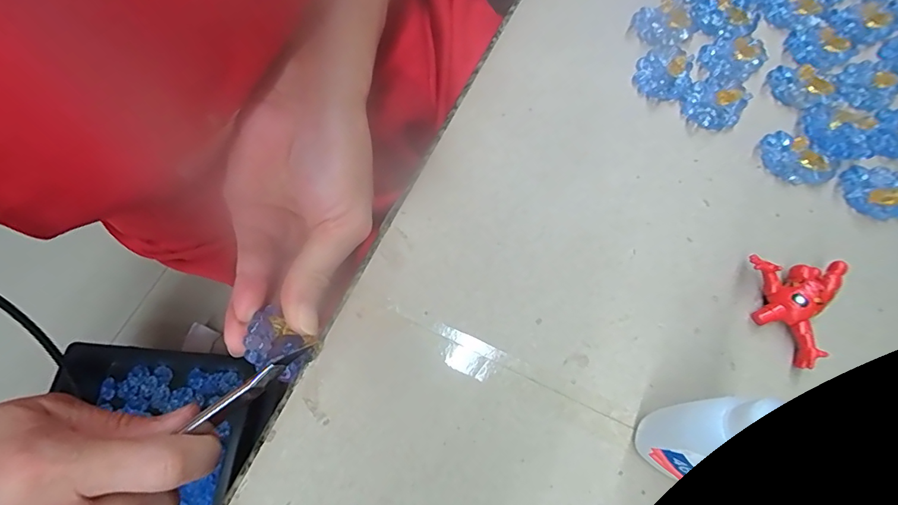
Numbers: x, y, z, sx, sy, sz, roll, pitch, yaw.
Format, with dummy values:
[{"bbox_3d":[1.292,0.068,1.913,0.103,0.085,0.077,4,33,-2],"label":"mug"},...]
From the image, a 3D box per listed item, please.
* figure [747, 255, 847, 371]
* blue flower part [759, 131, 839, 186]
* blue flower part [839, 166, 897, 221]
[{"bbox_3d":[0.155,0.027,0.195,0.034,0.017,0.045,5,69,3],"label":"figure"},{"bbox_3d":[0.182,-0.050,0.227,0.023,0.015,0.035,-40,73,-14],"label":"blue flower part"},{"bbox_3d":[0.219,-0.031,0.221,0.031,0.009,0.029,0,69,0],"label":"blue flower part"}]

